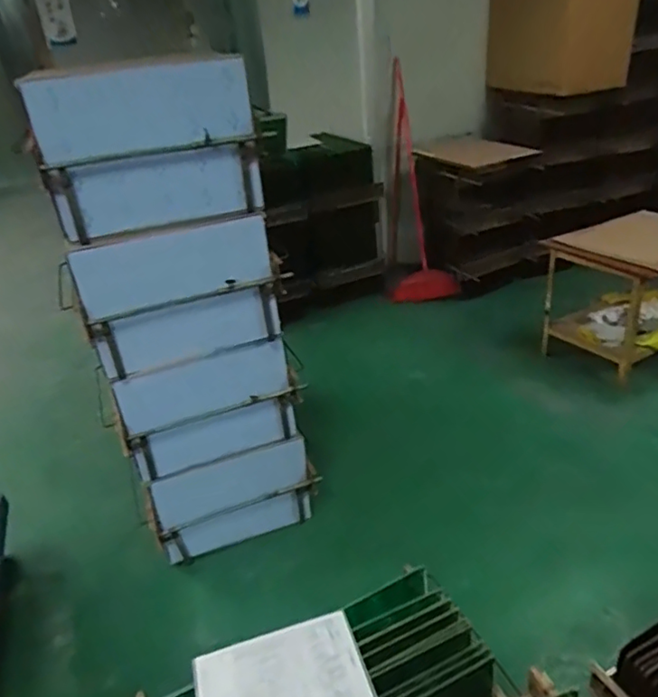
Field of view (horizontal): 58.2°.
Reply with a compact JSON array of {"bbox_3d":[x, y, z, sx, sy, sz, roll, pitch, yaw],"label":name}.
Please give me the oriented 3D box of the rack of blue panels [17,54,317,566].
[{"bbox_3d":[-0.380,-0.040,1.572,0.489,1.281,0.260,-16,31,-18],"label":"rack of blue panels"}]

